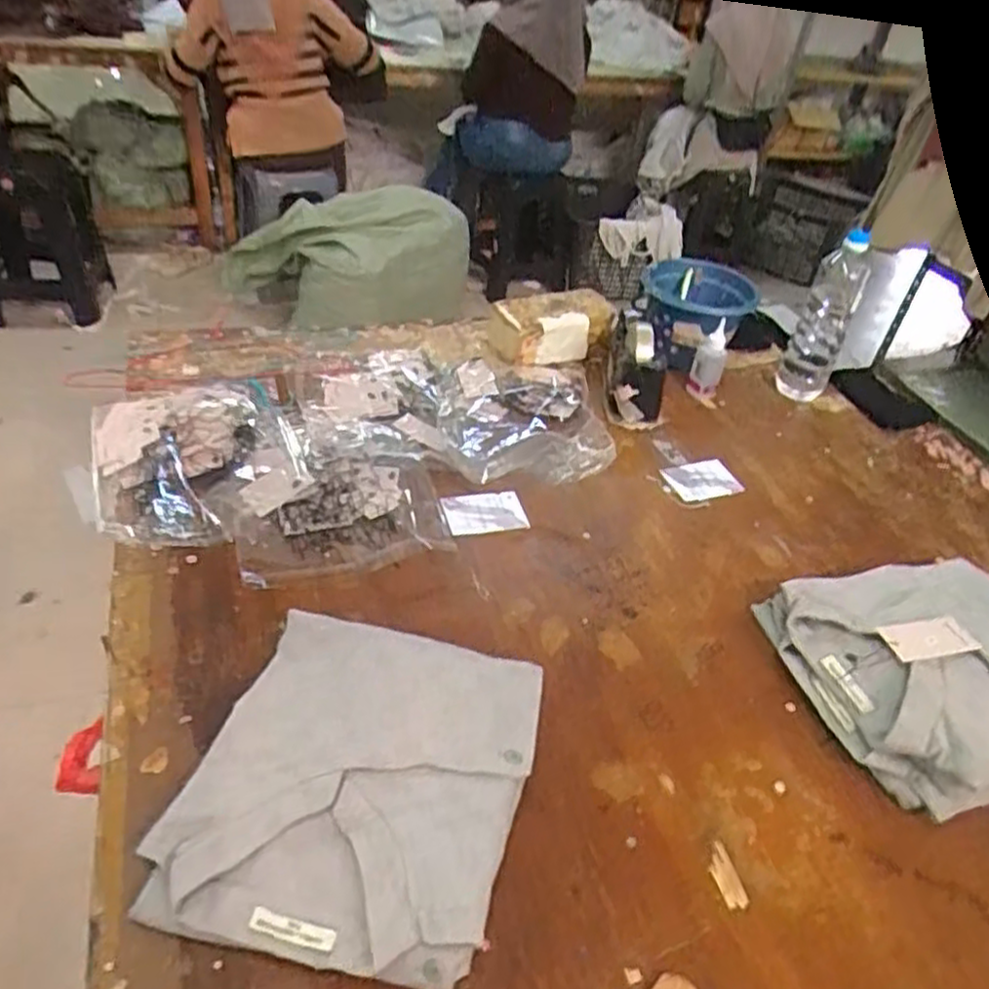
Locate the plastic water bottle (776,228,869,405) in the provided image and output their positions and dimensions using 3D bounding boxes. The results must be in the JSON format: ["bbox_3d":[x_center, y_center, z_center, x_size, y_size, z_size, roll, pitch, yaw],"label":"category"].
[{"bbox_3d":[0.502,-0.260,1.153,0.071,0.283,0.077,21,42,17],"label":"plastic water bottle"}]

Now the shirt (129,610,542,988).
[{"bbox_3d":[-0.113,0.241,0.639,0.262,0.055,0.282,13,40,7],"label":"shirt"}]

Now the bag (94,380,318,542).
[{"bbox_3d":[-0.371,-0.045,0.949,0.239,0.044,0.297,-13,43,-22],"label":"bag"}]

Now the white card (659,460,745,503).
[{"bbox_3d":[0.292,-0.021,1.060,0.094,0.009,0.072,-12,50,-14],"label":"white card"}]

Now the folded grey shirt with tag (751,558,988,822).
[{"bbox_3d":[0.459,0.175,0.775,0.279,0.098,0.266,-4,41,-13],"label":"folded grey shirt with tag"}]

